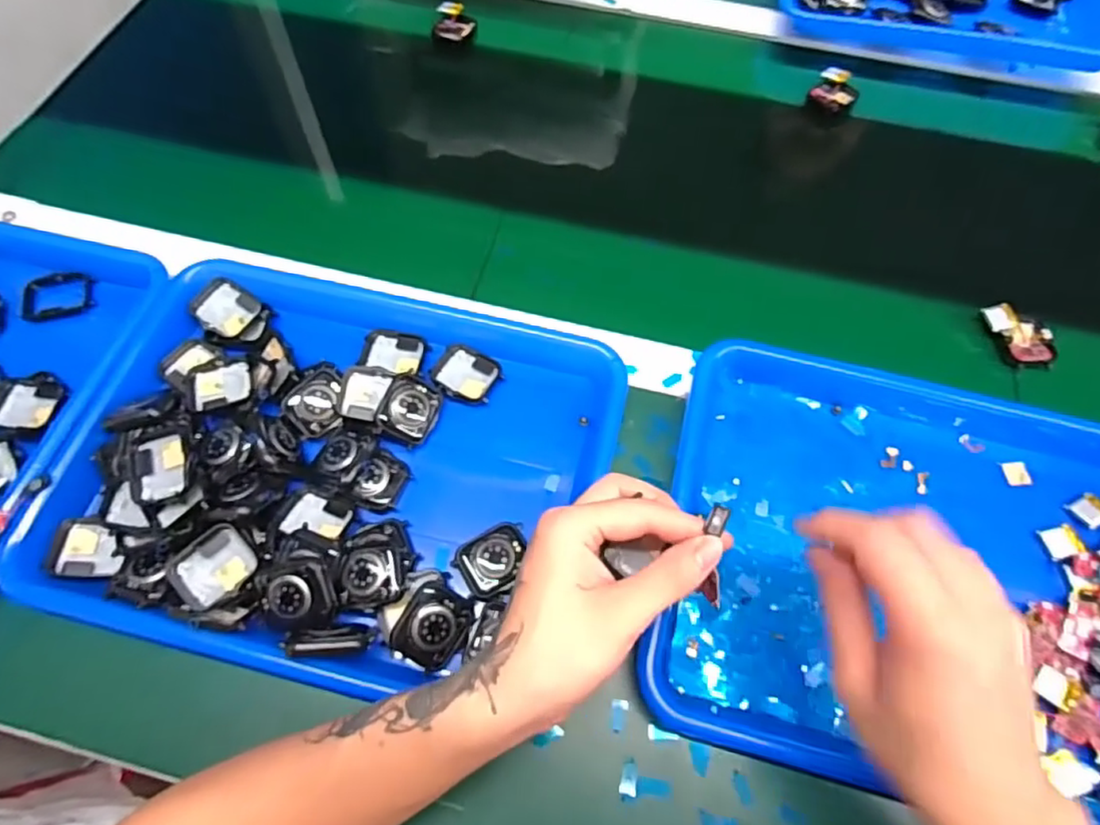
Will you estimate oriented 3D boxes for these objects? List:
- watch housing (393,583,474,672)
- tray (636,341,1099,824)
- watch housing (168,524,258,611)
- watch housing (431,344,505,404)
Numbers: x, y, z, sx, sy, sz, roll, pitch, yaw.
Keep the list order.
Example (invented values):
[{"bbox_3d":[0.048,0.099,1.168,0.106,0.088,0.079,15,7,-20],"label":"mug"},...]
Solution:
[{"bbox_3d":[-0.067,0.122,0.350,0.034,0.006,0.042,32,71,-10],"label":"watch housing"},{"bbox_3d":[0.254,0.093,0.378,0.362,0.040,0.271,14,65,5],"label":"tray"},{"bbox_3d":[-0.195,0.092,0.360,0.043,0.018,0.038,-38,71,-16],"label":"watch housing"},{"bbox_3d":[-0.059,-0.027,0.435,0.045,0.010,0.041,24,67,11],"label":"watch housing"}]

